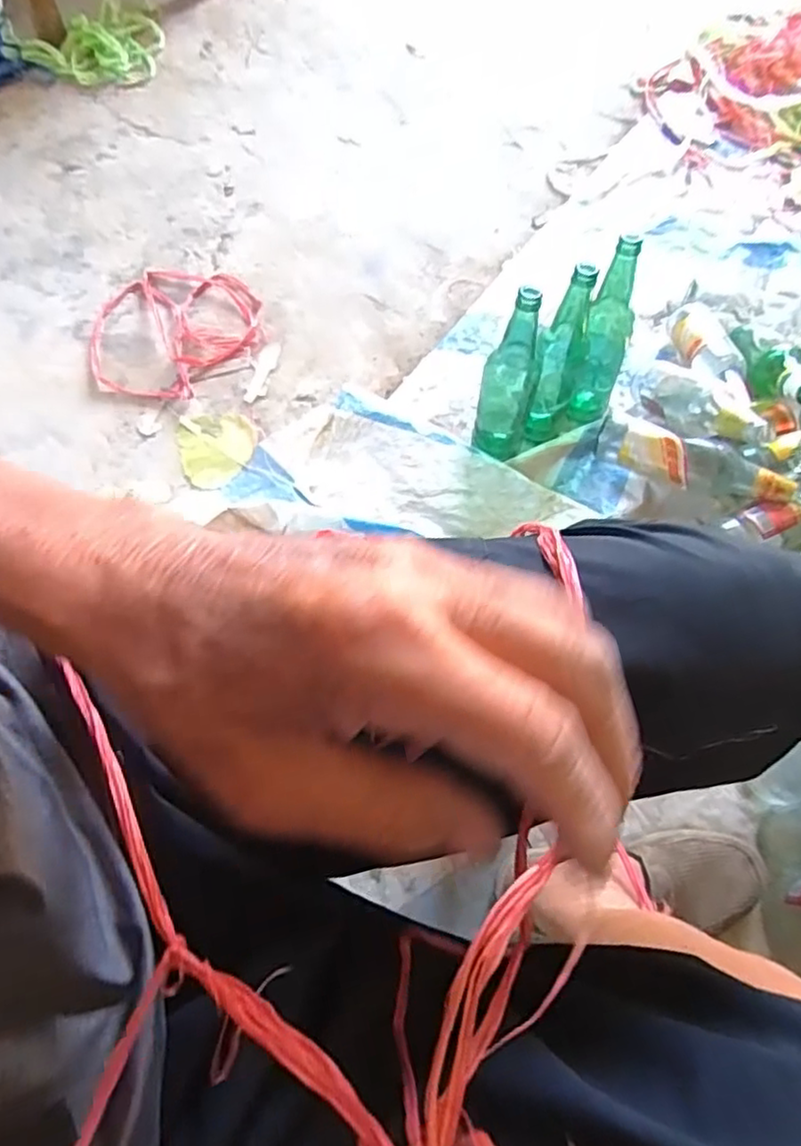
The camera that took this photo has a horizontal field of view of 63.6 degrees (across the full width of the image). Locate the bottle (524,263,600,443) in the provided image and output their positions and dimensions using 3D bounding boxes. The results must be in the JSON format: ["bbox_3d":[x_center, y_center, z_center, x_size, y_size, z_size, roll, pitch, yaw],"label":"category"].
[{"bbox_3d":[0.194,-0.257,0.799,0.059,0.251,0.063,16,67,5],"label":"bottle"}]

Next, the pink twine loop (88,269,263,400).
[{"bbox_3d":[-0.341,-0.367,0.971,0.245,0.021,0.264,0,63,1],"label":"pink twine loop"}]

